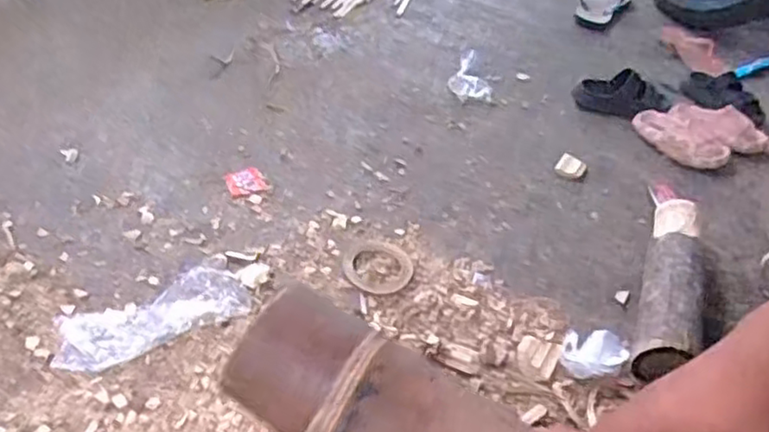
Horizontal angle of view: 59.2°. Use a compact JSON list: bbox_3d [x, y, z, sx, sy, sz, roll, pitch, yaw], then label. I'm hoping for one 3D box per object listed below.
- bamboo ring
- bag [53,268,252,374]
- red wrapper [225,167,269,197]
[{"bbox_3d":[-0.009,0.069,0.926,0.095,0.007,0.099,4,40,-3],"label":"bamboo ring"},{"bbox_3d":[-0.278,0.116,0.816,0.221,0.020,0.092,-17,45,-26],"label":"bag"},{"bbox_3d":[-0.214,-0.055,1.041,0.058,0.008,0.060,-16,45,-25],"label":"red wrapper"}]

